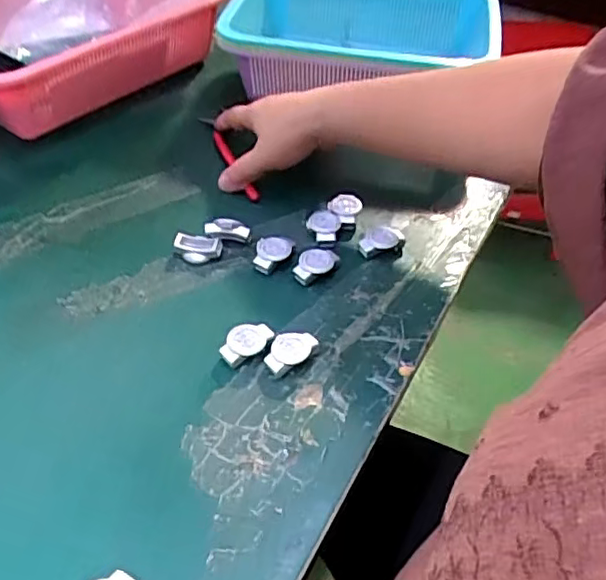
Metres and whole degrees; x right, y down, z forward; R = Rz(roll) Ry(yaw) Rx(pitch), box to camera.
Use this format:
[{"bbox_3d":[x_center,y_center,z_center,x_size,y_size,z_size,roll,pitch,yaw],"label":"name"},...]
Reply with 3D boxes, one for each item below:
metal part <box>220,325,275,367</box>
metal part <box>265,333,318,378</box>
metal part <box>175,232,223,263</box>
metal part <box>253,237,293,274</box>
[{"bbox_3d":[-0.037,0.034,0.410,0.036,0.012,0.021,-29,54,-27],"label":"metal part"},{"bbox_3d":[-0.007,0.040,0.405,0.036,0.014,0.022,-19,50,-20],"label":"metal part"},{"bbox_3d":[-0.081,-0.033,0.476,0.035,0.014,0.019,6,46,3],"label":"metal part"},{"bbox_3d":[-0.022,-0.029,0.475,0.026,0.014,0.032,10,46,7],"label":"metal part"}]

